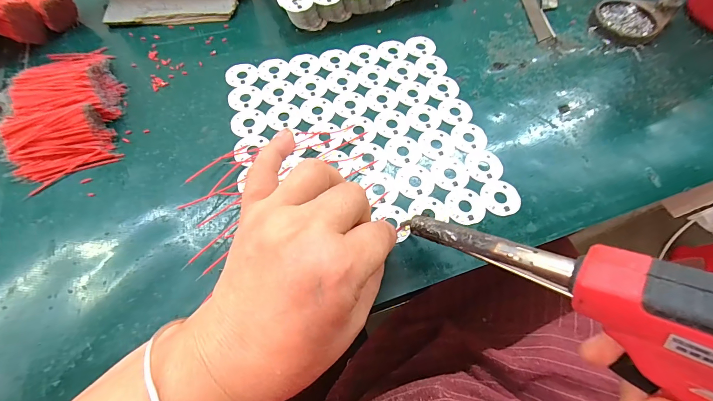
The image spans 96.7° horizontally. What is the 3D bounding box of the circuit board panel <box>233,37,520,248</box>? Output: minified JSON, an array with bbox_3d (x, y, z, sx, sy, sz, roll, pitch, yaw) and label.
[{"bbox_3d":[0.003,-0.063,0.281,0.212,0.004,0.207,-13,65,-8],"label":"circuit board panel"}]

